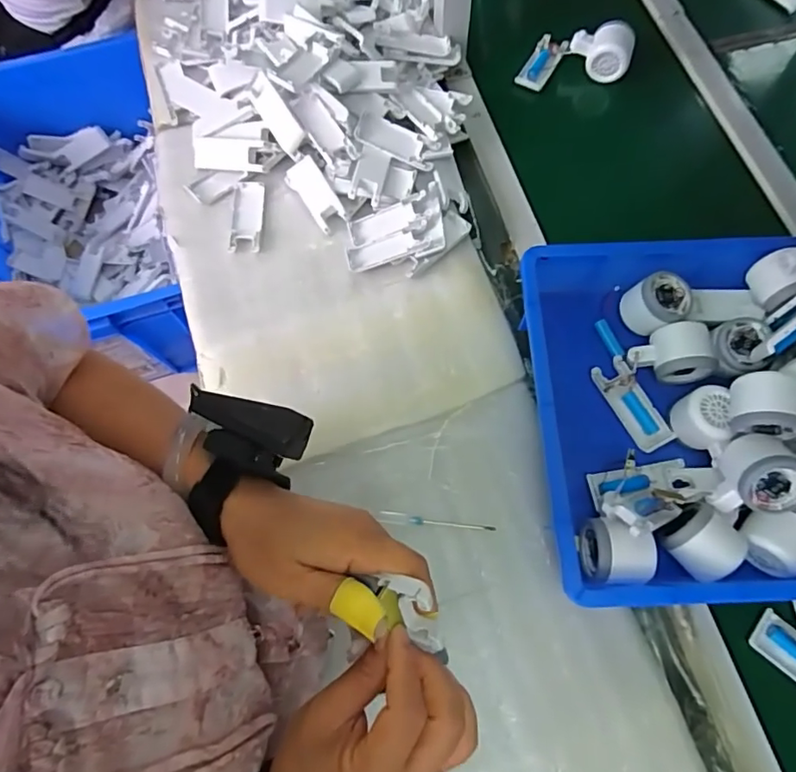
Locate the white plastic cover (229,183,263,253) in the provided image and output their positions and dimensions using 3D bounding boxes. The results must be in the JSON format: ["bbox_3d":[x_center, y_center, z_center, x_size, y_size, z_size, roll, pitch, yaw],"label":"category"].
[{"bbox_3d":[-0.192,-0.217,0.678,0.037,0.009,0.101,-2,70,0],"label":"white plastic cover"}]

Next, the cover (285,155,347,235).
[{"bbox_3d":[-0.105,-0.245,0.682,0.041,0.020,0.099,-34,73,-10],"label":"cover"}]

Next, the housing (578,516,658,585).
[{"bbox_3d":[0.204,0.158,0.507,0.054,0.063,0.057,5,71,3],"label":"housing"}]

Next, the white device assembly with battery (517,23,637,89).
[{"bbox_3d":[0.249,-0.464,0.757,0.152,0.053,0.079,-2,70,14],"label":"white device assembly with battery"}]

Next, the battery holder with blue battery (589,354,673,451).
[{"bbox_3d":[0.254,0.020,0.581,0.039,0.012,0.104,-26,72,-8],"label":"battery holder with blue battery"}]

